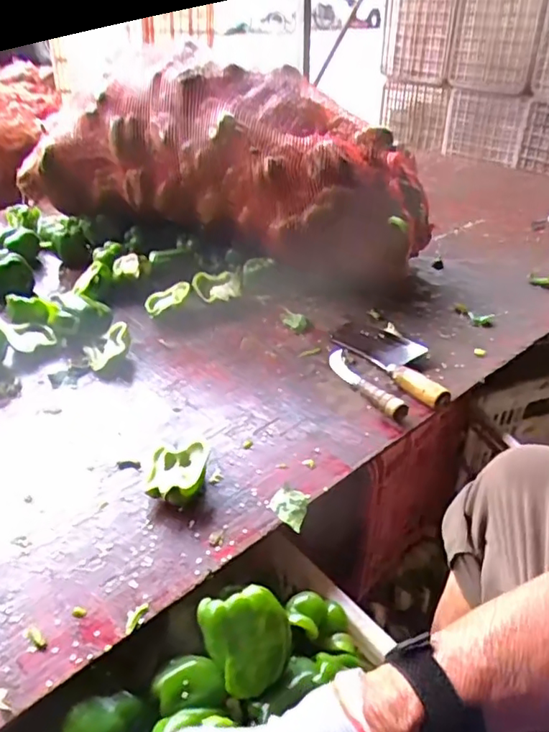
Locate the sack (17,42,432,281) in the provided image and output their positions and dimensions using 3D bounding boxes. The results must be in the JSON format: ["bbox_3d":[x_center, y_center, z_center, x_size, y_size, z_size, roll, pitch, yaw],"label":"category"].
[{"bbox_3d":[-0.101,-0.402,1.089,0.787,0.276,0.317,17,36,21],"label":"sack"}]

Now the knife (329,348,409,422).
[{"bbox_3d":[0.120,0.016,0.780,0.034,0.028,0.178,-13,37,-18],"label":"knife"}]

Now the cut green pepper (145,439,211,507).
[{"bbox_3d":[-0.105,0.121,0.624,0.062,0.039,0.074,0,35,1],"label":"cut green pepper"}]

